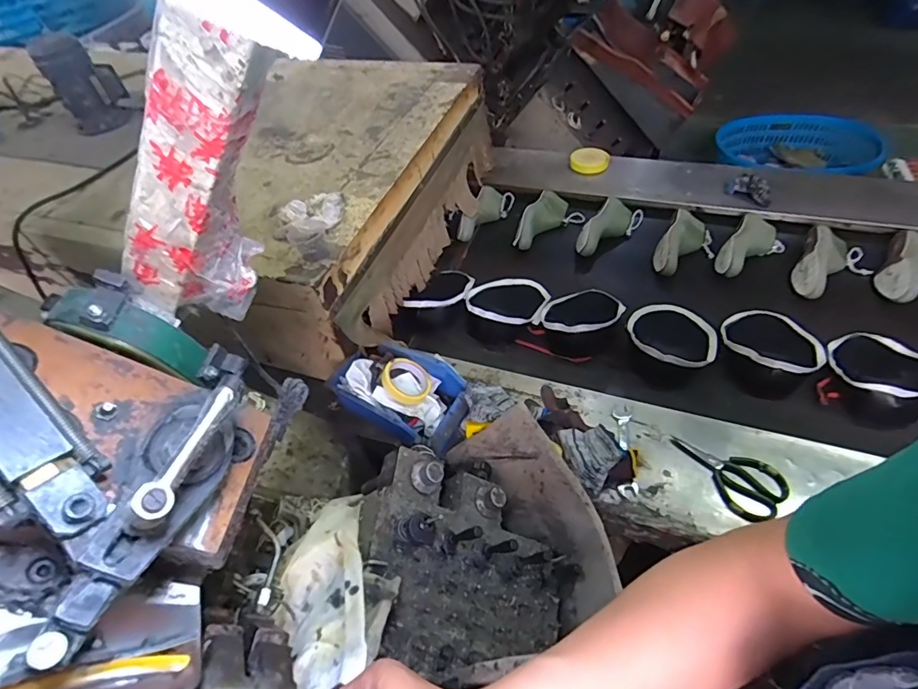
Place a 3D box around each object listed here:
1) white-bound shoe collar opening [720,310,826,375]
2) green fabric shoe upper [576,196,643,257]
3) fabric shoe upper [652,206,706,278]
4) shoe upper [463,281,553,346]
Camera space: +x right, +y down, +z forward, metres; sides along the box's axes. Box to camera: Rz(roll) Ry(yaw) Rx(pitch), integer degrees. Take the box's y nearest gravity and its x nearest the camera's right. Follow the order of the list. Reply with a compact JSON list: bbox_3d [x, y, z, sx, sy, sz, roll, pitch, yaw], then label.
[{"bbox_3d":[0.650,-0.014,1.009,0.189,0.047,0.209,22,53,20],"label":"white-bound shoe collar opening"},{"bbox_3d":[0.405,-0.313,1.296,0.112,0.062,0.248,30,56,25],"label":"green fabric shoe upper"},{"bbox_3d":[0.559,-0.258,1.235,0.095,0.075,0.236,28,55,24],"label":"fabric shoe upper"},{"bbox_3d":[0.115,-0.107,1.152,0.179,0.062,0.200,14,51,14],"label":"shoe upper"}]

